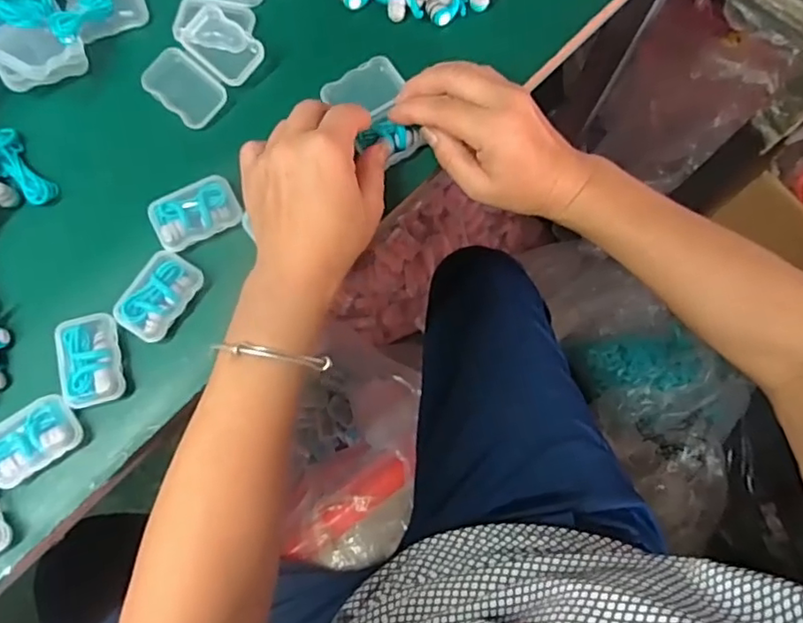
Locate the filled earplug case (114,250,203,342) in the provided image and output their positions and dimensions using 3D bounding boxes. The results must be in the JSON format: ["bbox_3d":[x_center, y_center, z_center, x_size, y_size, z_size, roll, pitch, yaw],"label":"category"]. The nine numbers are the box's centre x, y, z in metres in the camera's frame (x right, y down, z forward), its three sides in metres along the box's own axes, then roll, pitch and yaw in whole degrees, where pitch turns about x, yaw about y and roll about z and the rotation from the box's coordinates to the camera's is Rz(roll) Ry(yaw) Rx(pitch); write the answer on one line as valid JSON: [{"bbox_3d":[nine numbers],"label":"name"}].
[{"bbox_3d":[-0.156,-0.010,0.380,0.039,0.018,0.055,31,78,6],"label":"filled earplug case"}]

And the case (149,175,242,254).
[{"bbox_3d":[-0.135,-0.064,0.388,0.054,0.019,0.036,-29,79,-7],"label":"case"}]

